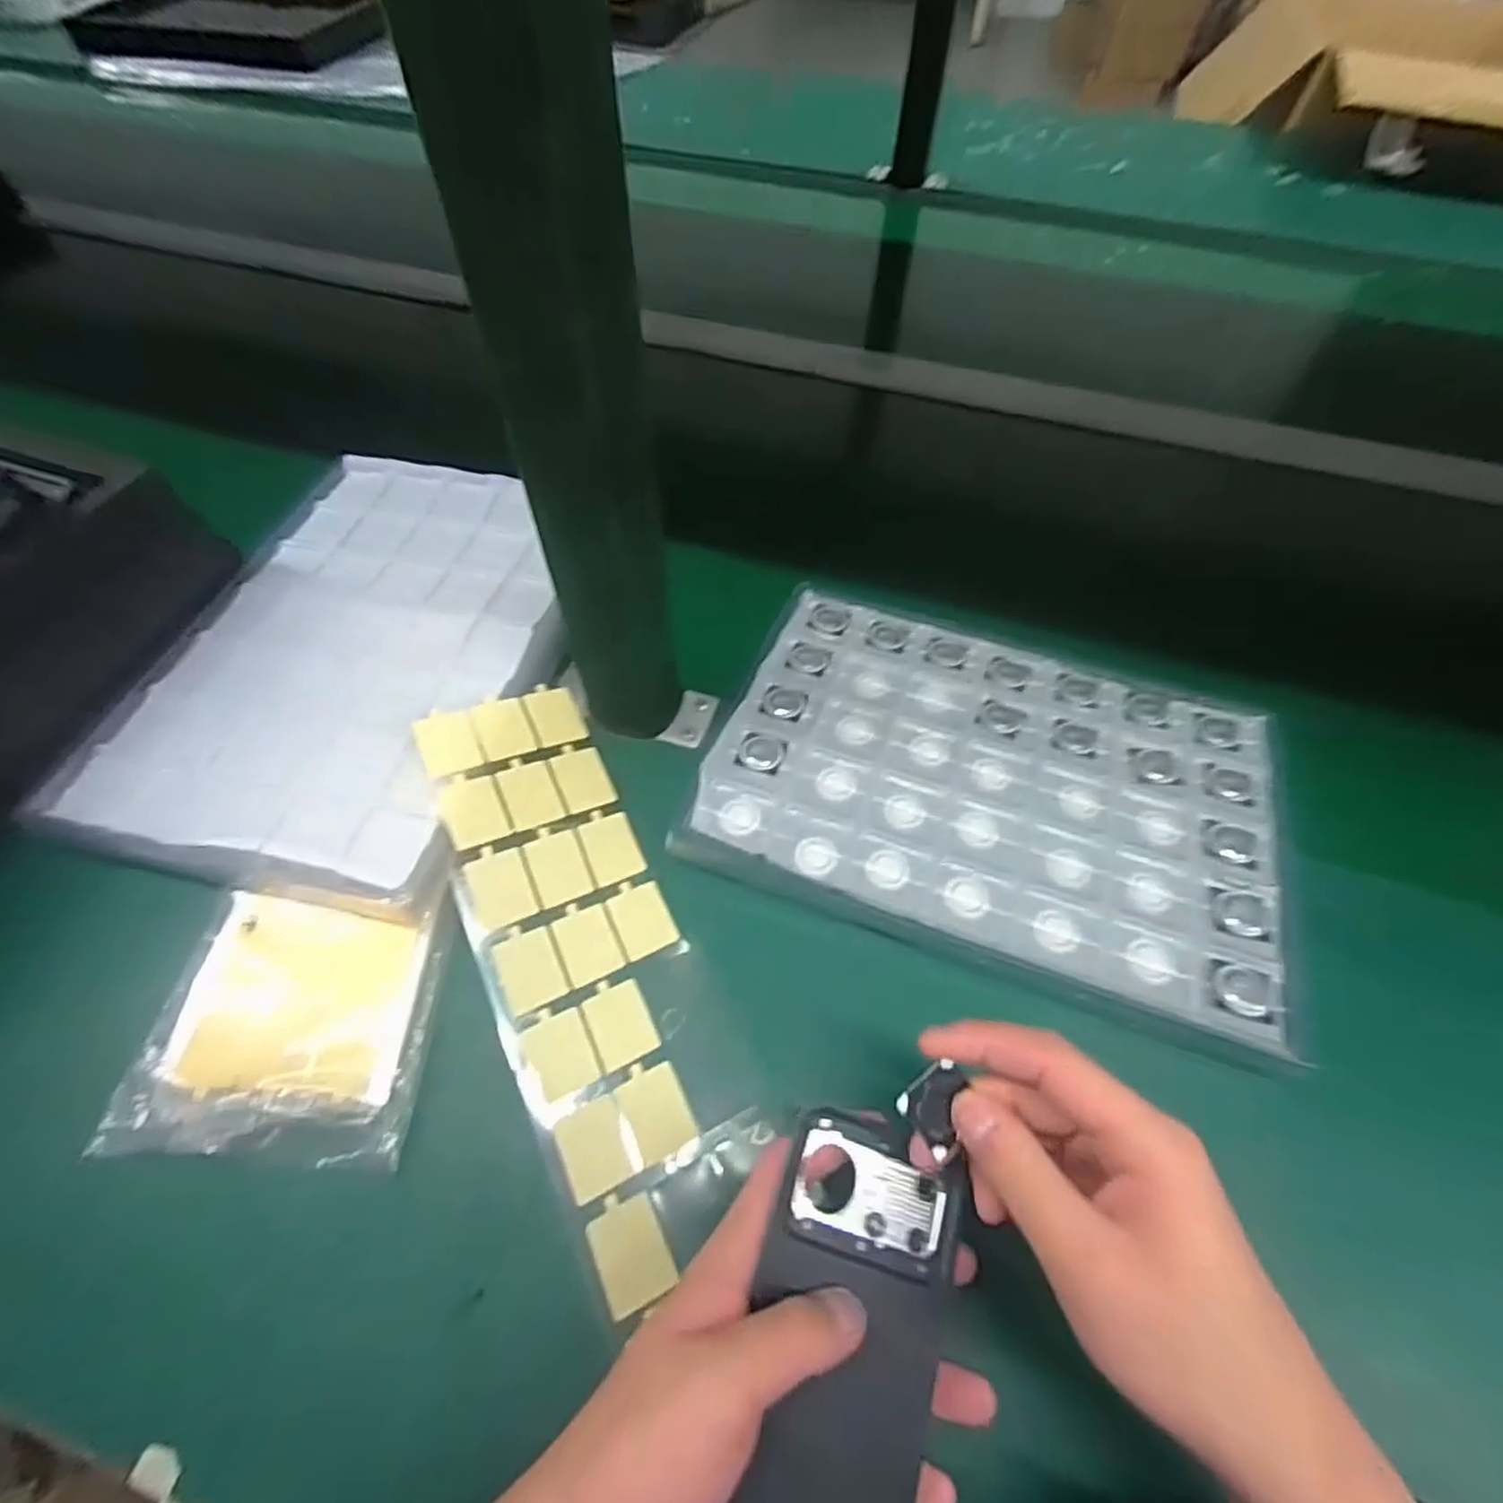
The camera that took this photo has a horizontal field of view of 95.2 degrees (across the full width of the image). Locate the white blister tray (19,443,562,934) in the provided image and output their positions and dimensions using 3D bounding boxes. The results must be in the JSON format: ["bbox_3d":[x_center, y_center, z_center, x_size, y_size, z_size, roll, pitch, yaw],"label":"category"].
[{"bbox_3d":[-0.228,-0.070,0.412,0.216,0.030,0.305,12,58,5],"label":"white blister tray"}]

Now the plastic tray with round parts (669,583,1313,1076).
[{"bbox_3d":[0.139,0.012,0.397,0.302,0.023,0.228,19,59,10],"label":"plastic tray with round parts"}]

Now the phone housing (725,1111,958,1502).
[{"bbox_3d":[0.028,0.209,0.226,0.070,0.004,0.151,27,60,-9],"label":"phone housing"}]

